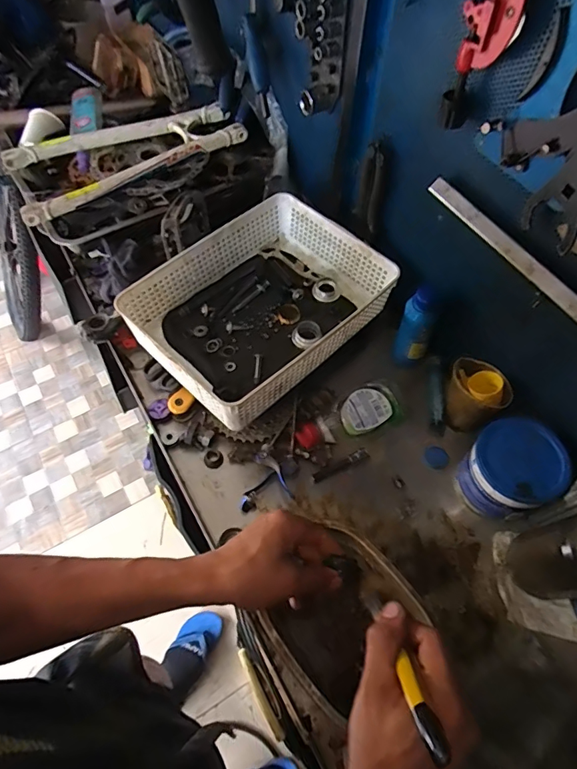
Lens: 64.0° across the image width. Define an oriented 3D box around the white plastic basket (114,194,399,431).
[{"bbox_3d":[-0.040,-0.116,0.672,0.330,0.083,0.248,-39,67,-22],"label":"white plastic basket"}]

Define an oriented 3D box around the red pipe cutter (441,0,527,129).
[{"bbox_3d":[0.179,-0.309,0.416,0.050,0.154,0.028,39,67,20],"label":"red pipe cutter"}]

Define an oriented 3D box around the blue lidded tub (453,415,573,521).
[{"bbox_3d":[0.272,0.113,0.579,0.100,0.114,0.099,1,59,-1],"label":"blue lidded tub"}]

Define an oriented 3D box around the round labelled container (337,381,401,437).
[{"bbox_3d":[0.112,0.035,0.653,0.083,0.041,0.061,-15,60,-10],"label":"round labelled container"}]

